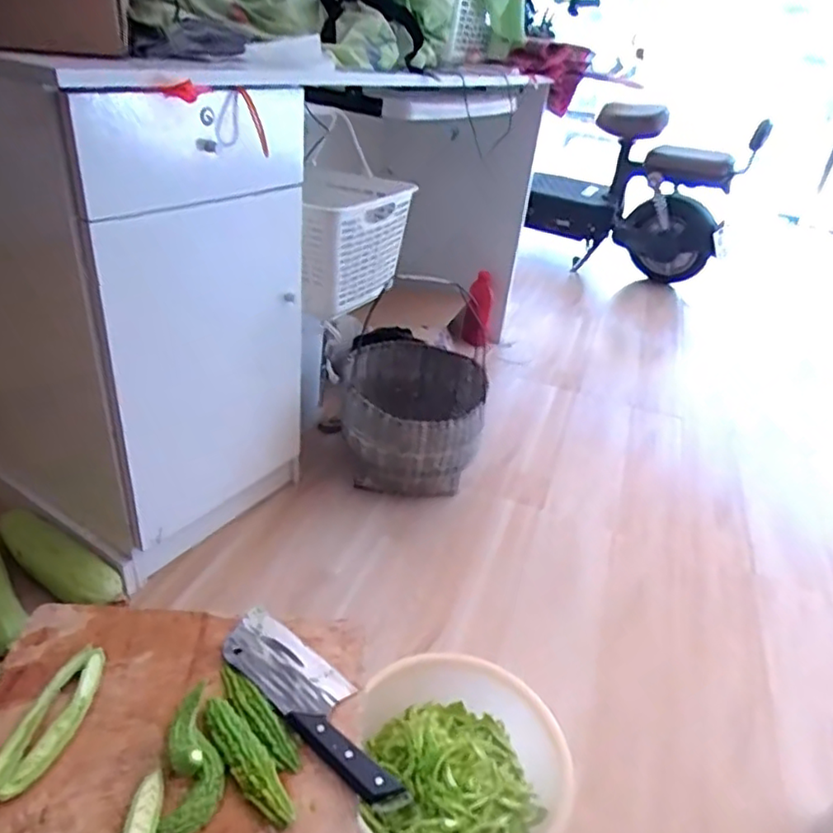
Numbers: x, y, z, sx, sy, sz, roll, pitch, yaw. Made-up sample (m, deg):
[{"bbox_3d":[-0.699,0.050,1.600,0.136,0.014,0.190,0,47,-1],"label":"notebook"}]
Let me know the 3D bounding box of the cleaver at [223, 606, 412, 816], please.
[{"bbox_3d":[-0.109,0.305,0.691,0.276,0.023,0.081,29,38,31],"label":"cleaver"}]

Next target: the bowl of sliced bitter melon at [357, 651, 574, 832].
[{"bbox_3d":[0.062,0.467,0.836,0.265,0.101,0.289,5,32,-3],"label":"bowl of sliced bitter melon"}]

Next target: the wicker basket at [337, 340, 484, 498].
[{"bbox_3d":[-0.004,0.014,1.425,0.314,0.236,0.335,-1,33,-9],"label":"wicker basket"}]

